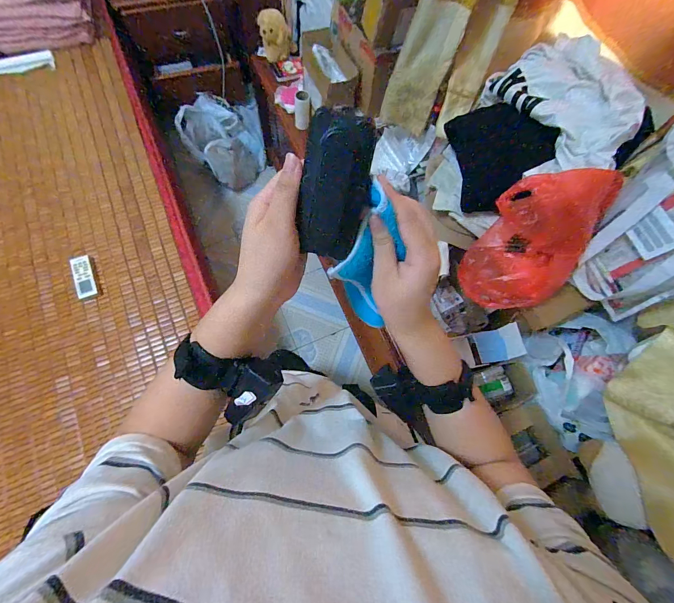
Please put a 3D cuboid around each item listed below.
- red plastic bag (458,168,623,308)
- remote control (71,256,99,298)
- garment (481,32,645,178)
[{"bbox_3d":[0.359,-0.116,0.612,0.193,0.266,0.080,19,30,20],"label":"red plastic bag"},{"bbox_3d":[-0.673,-0.068,0.866,0.043,0.021,0.126,-24,74,-12],"label":"remote control"},{"bbox_3d":[0.389,-0.361,0.583,0.159,0.113,0.311,-3,71,-5],"label":"garment"}]

